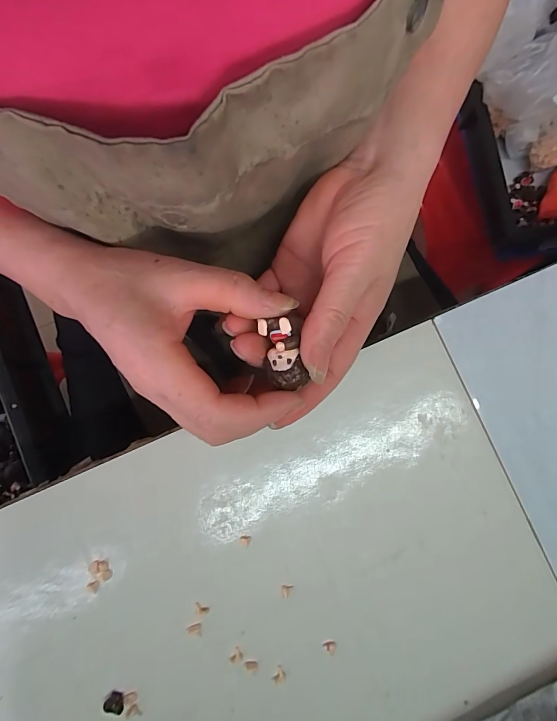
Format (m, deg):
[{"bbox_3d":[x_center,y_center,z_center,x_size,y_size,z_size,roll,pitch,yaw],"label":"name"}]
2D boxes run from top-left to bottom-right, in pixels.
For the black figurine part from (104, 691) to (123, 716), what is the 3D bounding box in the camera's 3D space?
[{"bbox_3d":[-0.096,0.202,0.217,0.011,0.005,0.009,20,82,-1],"label":"black figurine part"}]

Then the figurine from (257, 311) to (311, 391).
[{"bbox_3d":[0.005,-0.006,0.189,0.021,0.019,0.035,1,100,27],"label":"figurine"}]

